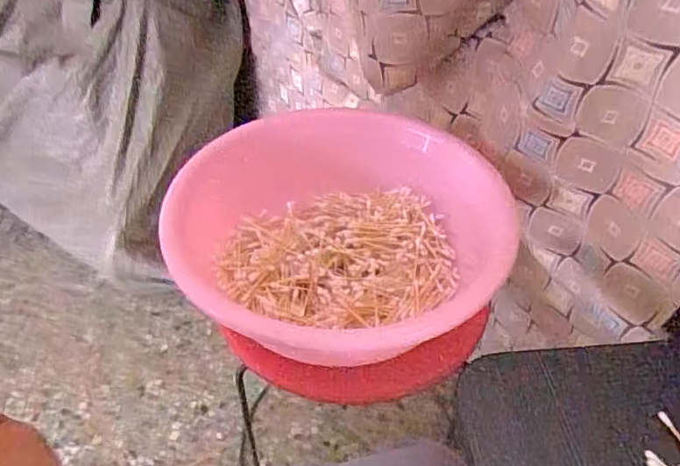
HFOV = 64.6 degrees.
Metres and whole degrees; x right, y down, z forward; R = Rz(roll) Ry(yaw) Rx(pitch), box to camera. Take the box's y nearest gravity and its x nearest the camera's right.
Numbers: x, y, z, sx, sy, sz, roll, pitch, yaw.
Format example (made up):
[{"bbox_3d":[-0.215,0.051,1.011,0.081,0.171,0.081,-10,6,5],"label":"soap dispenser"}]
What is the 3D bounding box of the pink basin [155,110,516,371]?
[{"bbox_3d":[0.002,-0.005,0.587,0.317,0.105,0.284,26,50,24],"label":"pink basin"}]

